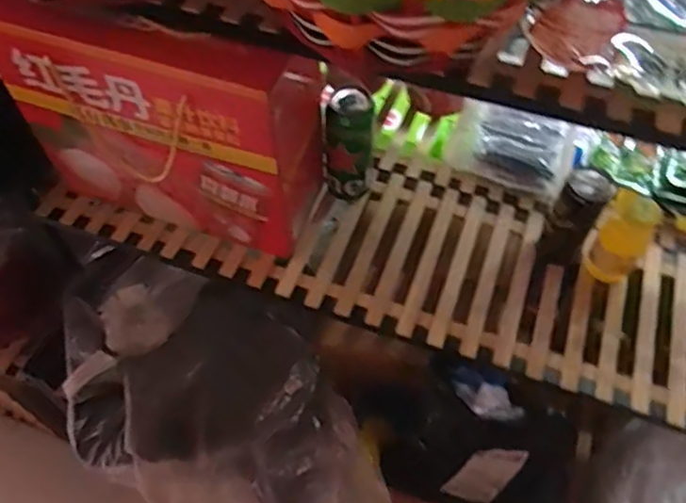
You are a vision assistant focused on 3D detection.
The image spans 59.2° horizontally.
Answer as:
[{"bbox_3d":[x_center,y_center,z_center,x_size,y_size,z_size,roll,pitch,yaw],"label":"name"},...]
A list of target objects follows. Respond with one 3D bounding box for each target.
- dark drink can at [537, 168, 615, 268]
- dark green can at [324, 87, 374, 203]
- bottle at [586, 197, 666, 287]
[{"bbox_3d":[0.286,-0.040,0.752,0.052,0.130,0.059,30,63,16],"label":"dark drink can"},{"bbox_3d":[0.008,-0.133,0.791,0.061,0.155,0.058,0,58,0],"label":"dark green can"},{"bbox_3d":[0.341,-0.008,0.741,0.056,0.128,0.049,36,64,19],"label":"bottle"}]

